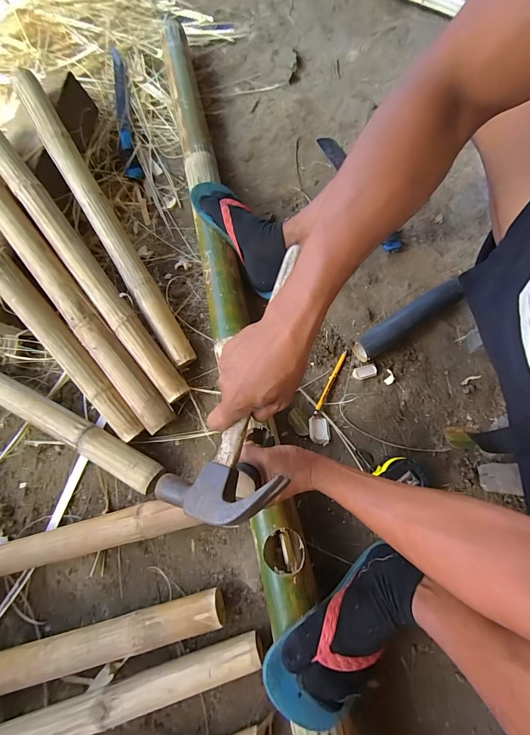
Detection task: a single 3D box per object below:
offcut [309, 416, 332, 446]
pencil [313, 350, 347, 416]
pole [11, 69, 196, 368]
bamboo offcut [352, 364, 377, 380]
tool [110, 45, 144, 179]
[{"bbox_3d":[0.095,0.109,0.564,0.037,0.009,0.048,-6,72,0],"label":"offcut"},{"bbox_3d":[0.119,0.026,0.592,0.010,0.011,0.135,25,75,10],"label":"pencil"},{"bbox_3d":[-0.304,-0.279,0.614,0.046,0.036,0.622,-30,87,-7],"label":"pole"},{"bbox_3d":[0.182,0.009,0.597,0.043,0.009,0.023,-9,72,0],"label":"bamboo offcut"},{"bbox_3d":[-0.348,-0.635,0.809,0.044,0.055,0.411,-13,72,-2],"label":"tool"}]

